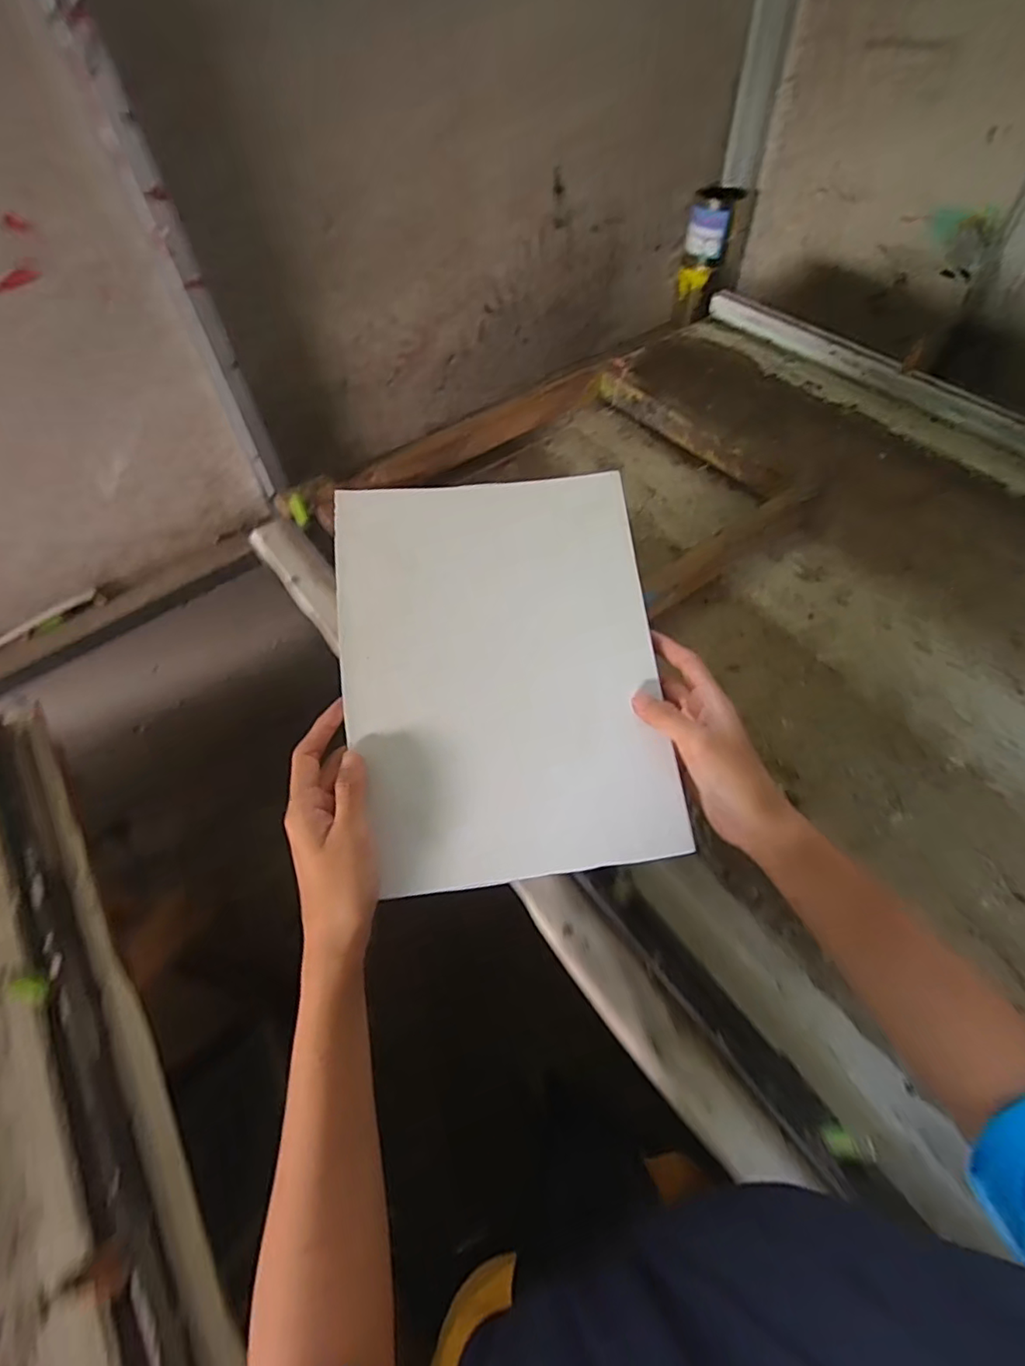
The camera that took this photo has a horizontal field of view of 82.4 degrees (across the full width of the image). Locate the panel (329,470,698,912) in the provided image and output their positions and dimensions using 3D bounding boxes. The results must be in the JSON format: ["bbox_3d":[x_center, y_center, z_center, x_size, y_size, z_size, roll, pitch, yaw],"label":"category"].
[{"bbox_3d":[-0.006,-0.008,0.391,0.199,0.020,0.264,-7,79,-3],"label":"panel"}]

